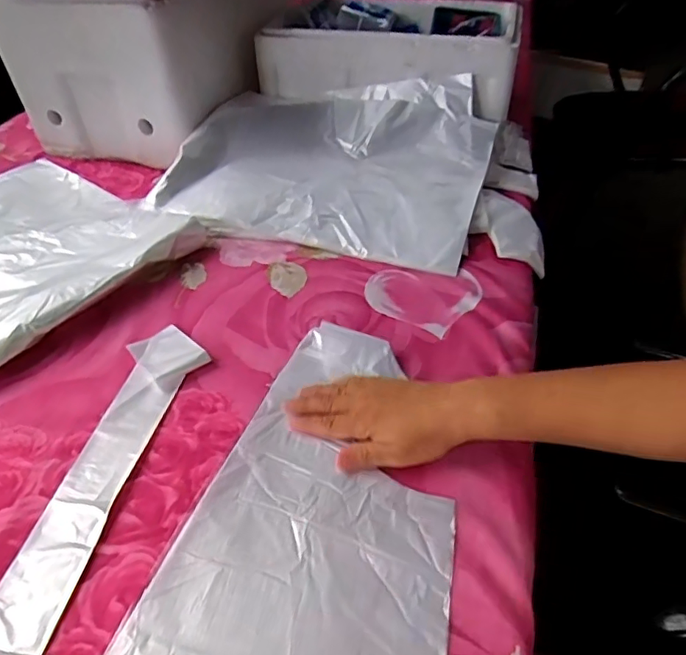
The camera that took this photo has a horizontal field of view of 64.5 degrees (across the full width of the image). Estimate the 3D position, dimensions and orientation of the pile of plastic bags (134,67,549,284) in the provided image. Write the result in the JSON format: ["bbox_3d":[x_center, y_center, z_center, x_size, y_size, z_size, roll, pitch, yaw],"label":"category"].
[{"bbox_3d":[0.014,-0.226,0.762,0.503,0.104,0.325,8,43,10],"label":"pile of plastic bags"}]

